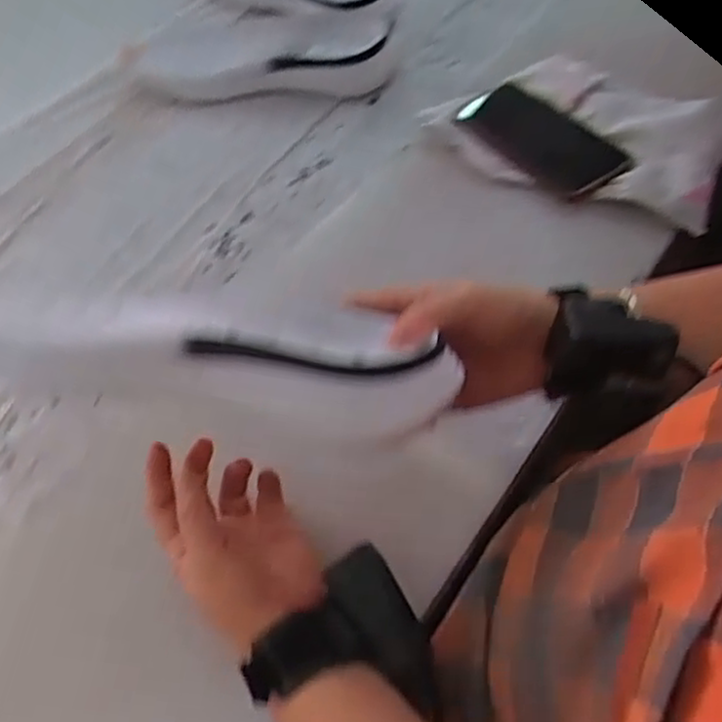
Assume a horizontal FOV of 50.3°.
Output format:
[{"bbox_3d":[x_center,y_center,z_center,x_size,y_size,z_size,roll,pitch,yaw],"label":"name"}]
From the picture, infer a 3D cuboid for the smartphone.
[{"bbox_3d":[0.158,-0.195,0.673,0.072,0.013,0.146,-40,63,-12],"label":"smartphone"}]

